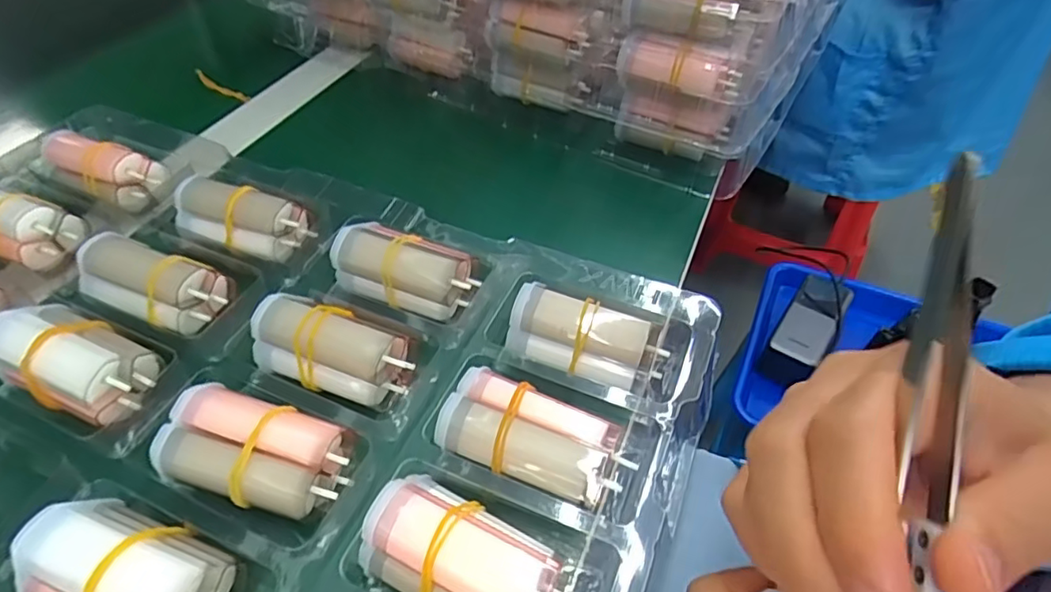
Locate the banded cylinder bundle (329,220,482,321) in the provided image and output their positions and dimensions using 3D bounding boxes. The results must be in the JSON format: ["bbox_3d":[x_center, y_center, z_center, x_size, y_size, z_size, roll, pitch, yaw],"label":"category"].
[{"bbox_3d":[-0.057,-0.015,0.275,0.067,0.026,0.033,19,52,16],"label":"banded cylinder bundle"}]

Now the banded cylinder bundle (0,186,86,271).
[{"bbox_3d":[-0.267,-0.037,0.292,0.067,0.024,0.031,15,51,12],"label":"banded cylinder bundle"}]

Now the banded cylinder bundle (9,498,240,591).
[{"bbox_3d":[-0.130,0.090,0.185,0.067,0.024,0.036,15,51,13],"label":"banded cylinder bundle"}]

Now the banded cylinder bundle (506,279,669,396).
[{"bbox_3d":[0.026,0.017,0.249,0.066,0.022,0.028,16,51,13],"label":"banded cylinder bundle"}]

